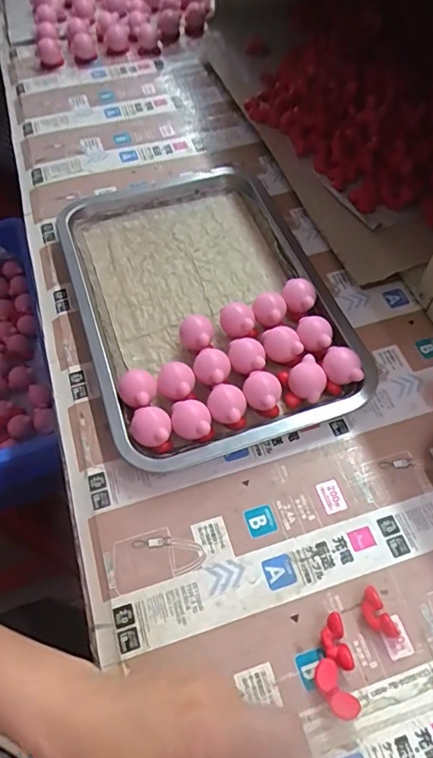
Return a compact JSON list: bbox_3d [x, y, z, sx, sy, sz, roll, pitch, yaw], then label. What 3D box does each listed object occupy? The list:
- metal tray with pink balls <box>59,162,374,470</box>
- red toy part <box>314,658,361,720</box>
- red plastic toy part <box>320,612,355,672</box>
[{"bbox_3d":[-0.017,-0.079,0.455,0.214,0.038,0.314,-18,60,-7],"label":"metal tray with pink balls"},{"bbox_3d":[0.070,0.186,0.296,0.016,0.014,0.032,-29,62,-13],"label":"red toy part"},{"bbox_3d":[0.073,0.164,0.310,0.016,0.013,0.030,-12,59,-3],"label":"red plastic toy part"}]

